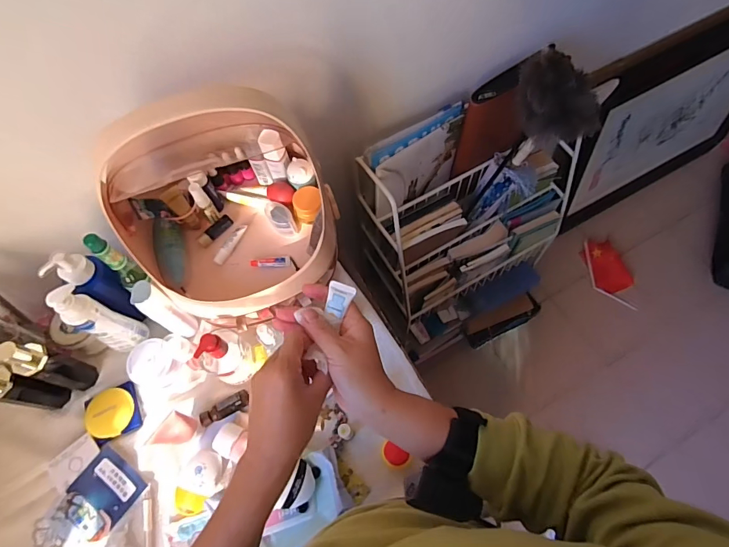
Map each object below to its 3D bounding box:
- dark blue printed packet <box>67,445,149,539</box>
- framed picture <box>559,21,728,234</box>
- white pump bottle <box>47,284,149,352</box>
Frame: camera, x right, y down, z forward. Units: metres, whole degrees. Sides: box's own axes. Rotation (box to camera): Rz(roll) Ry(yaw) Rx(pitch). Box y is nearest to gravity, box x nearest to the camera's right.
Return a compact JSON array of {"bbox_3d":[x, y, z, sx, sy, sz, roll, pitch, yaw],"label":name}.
[{"bbox_3d":[-0.402,0.334,0.665,0.098,0.009,0.079,33,70,17],"label":"dark blue printed packet"},{"bbox_3d":[1.081,-0.538,1.467,0.859,0.651,0.054,-26,56,-11],"label":"framed picture"},{"bbox_3d":[-0.412,0.075,0.671,0.046,0.178,0.051,21,67,12],"label":"white pump bottle"}]

